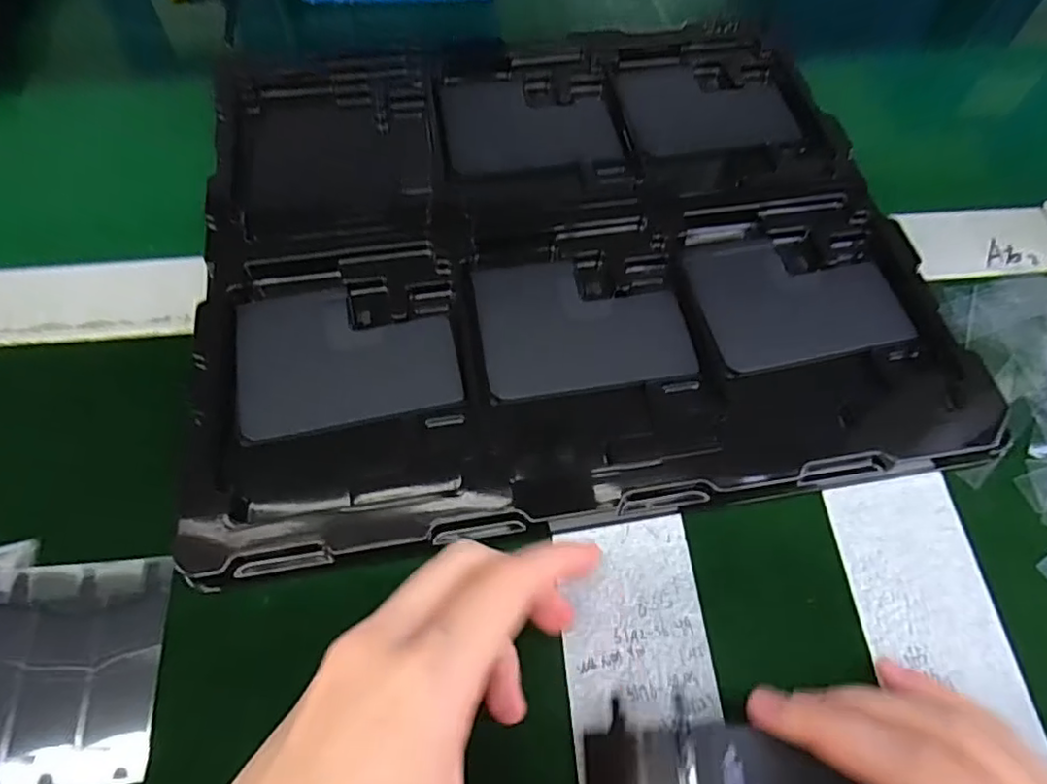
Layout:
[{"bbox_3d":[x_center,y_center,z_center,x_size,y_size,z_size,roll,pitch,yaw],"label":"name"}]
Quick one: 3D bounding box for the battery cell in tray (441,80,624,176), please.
[{"bbox_3d":[0.003,-0.146,0.335,0.089,0.007,0.069,-7,64,-4],"label":"battery cell in tray"}]

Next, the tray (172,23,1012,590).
[{"bbox_3d":[0.012,-0.077,0.296,0.314,0.016,0.282,-9,64,-6],"label":"tray"}]

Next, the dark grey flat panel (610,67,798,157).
[{"bbox_3d":[0.102,-0.161,0.348,0.089,0.009,0.065,-3,63,-3],"label":"dark grey flat panel"}]

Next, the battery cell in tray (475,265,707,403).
[{"bbox_3d":[0.026,-0.032,0.273,0.089,0.004,0.065,-7,64,-5],"label":"battery cell in tray"}]

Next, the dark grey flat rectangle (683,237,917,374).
[{"bbox_3d":[0.123,-0.044,0.280,0.086,0.004,0.066,-10,64,-6],"label":"dark grey flat rectangle"}]

